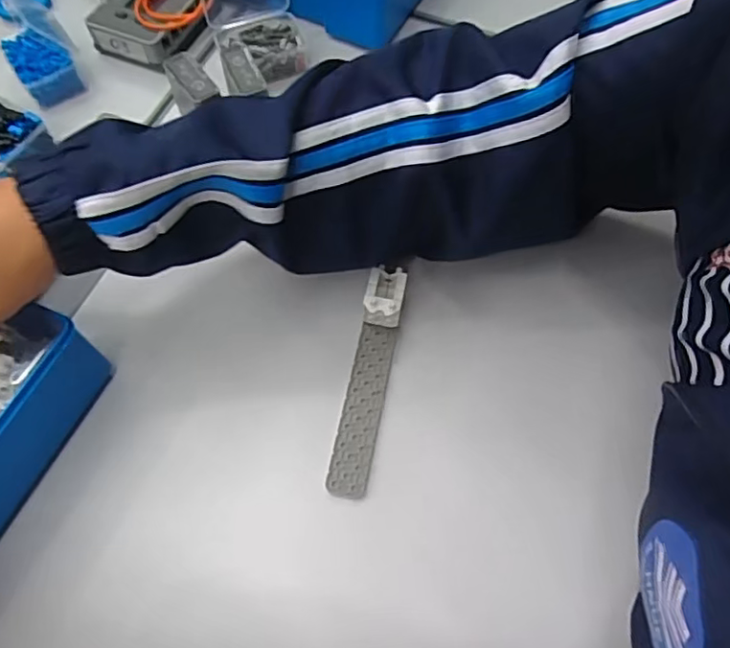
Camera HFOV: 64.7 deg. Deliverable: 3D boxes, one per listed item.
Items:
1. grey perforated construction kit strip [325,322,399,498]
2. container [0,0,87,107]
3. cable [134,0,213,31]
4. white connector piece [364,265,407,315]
[{"bbox_3d":[-0.001,0.056,0.390,0.025,0.004,0.120,11,65,6],"label":"grey perforated construction kit strip"},{"bbox_3d":[-0.286,-0.242,0.498,0.052,0.073,0.075,-31,68,-13],"label":"container"},{"bbox_3d":[-0.172,-0.290,0.519,0.068,0.011,0.071,-10,65,-4],"label":"cable"},{"bbox_3d":[0.014,-0.023,0.393,0.026,0.007,0.040,11,50,1],"label":"white connector piece"}]

